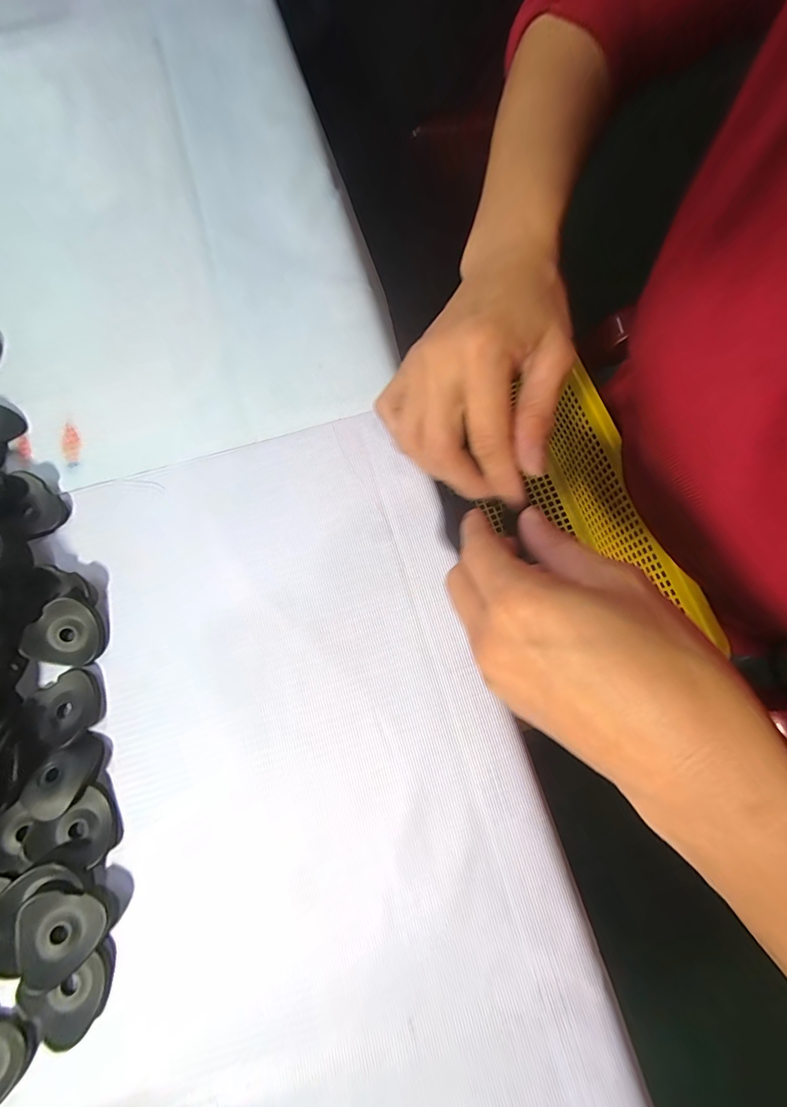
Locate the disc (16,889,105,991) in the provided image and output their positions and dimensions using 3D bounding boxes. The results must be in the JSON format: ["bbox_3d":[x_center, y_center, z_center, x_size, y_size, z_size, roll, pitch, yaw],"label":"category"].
[{"bbox_3d":[-0.144,0.166,0.174,0.033,0.006,0.034,2,77,-10],"label":"disc"}]

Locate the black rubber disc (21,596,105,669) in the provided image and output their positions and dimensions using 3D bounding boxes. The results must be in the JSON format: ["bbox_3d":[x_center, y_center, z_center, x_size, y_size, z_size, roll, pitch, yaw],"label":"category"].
[{"bbox_3d":[-0.167,0.041,0.206,0.032,0.013,0.033,0,78,0],"label":"black rubber disc"}]

